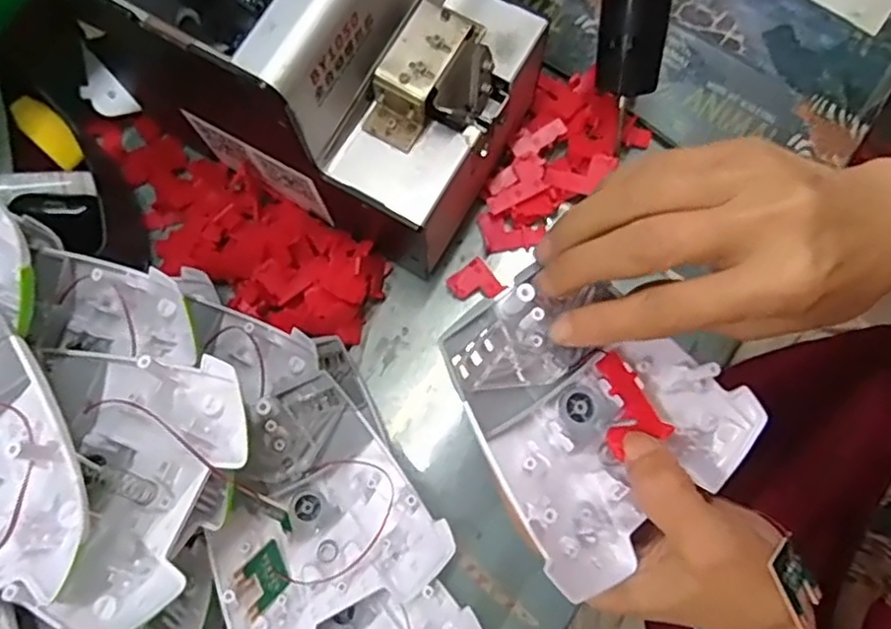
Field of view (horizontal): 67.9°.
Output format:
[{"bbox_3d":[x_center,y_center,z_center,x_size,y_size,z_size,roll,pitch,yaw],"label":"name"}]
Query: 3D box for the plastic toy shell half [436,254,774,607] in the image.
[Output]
[{"bbox_3d":[0.054,0.034,0.249,0.095,0.030,0.103,-37,80,-7],"label":"plastic toy shell half"}]

